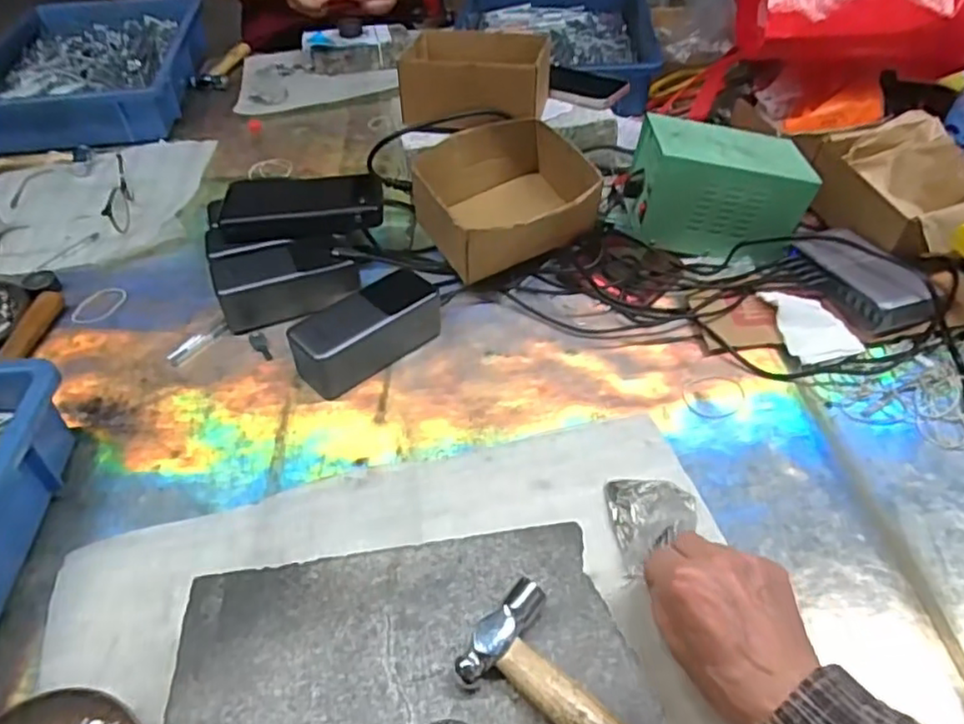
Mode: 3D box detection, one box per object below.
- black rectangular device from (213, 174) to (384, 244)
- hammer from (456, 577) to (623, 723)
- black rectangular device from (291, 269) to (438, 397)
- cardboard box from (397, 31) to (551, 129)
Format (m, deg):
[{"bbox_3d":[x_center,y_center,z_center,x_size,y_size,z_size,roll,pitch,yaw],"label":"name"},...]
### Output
[{"bbox_3d":[-0.178,-0.156,0.650,0.160,0.031,0.086,-1,46,0],"label":"black rectangular device"},{"bbox_3d":[0.062,0.170,0.312,0.147,0.021,0.056,27,52,25],"label":"hammer"},{"bbox_3d":[-0.099,-0.026,0.569,0.130,0.056,0.056,-34,54,-31],"label":"black rectangular device"},{"bbox_3d":[-0.008,-0.315,0.704,0.150,0.075,0.109,6,46,8],"label":"cardboard box"}]

